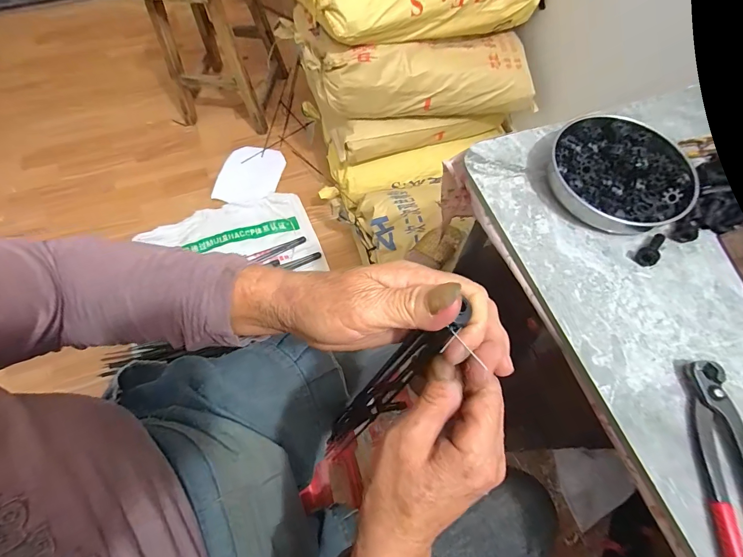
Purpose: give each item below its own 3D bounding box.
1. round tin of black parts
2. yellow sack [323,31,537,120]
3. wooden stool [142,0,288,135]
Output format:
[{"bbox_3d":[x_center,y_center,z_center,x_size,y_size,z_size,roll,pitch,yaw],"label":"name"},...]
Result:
[{"bbox_3d":[0.258,-0.110,0.380,0.137,0.028,0.128,11,65,6],"label":"round tin of black parts"},{"bbox_3d":[0.163,-0.560,1.018,0.592,0.190,0.175,-13,65,-6],"label":"yellow sack"},{"bbox_3d":[-0.562,-0.884,1.340,0.365,0.510,0.483,7,64,4],"label":"wooden stool"}]

